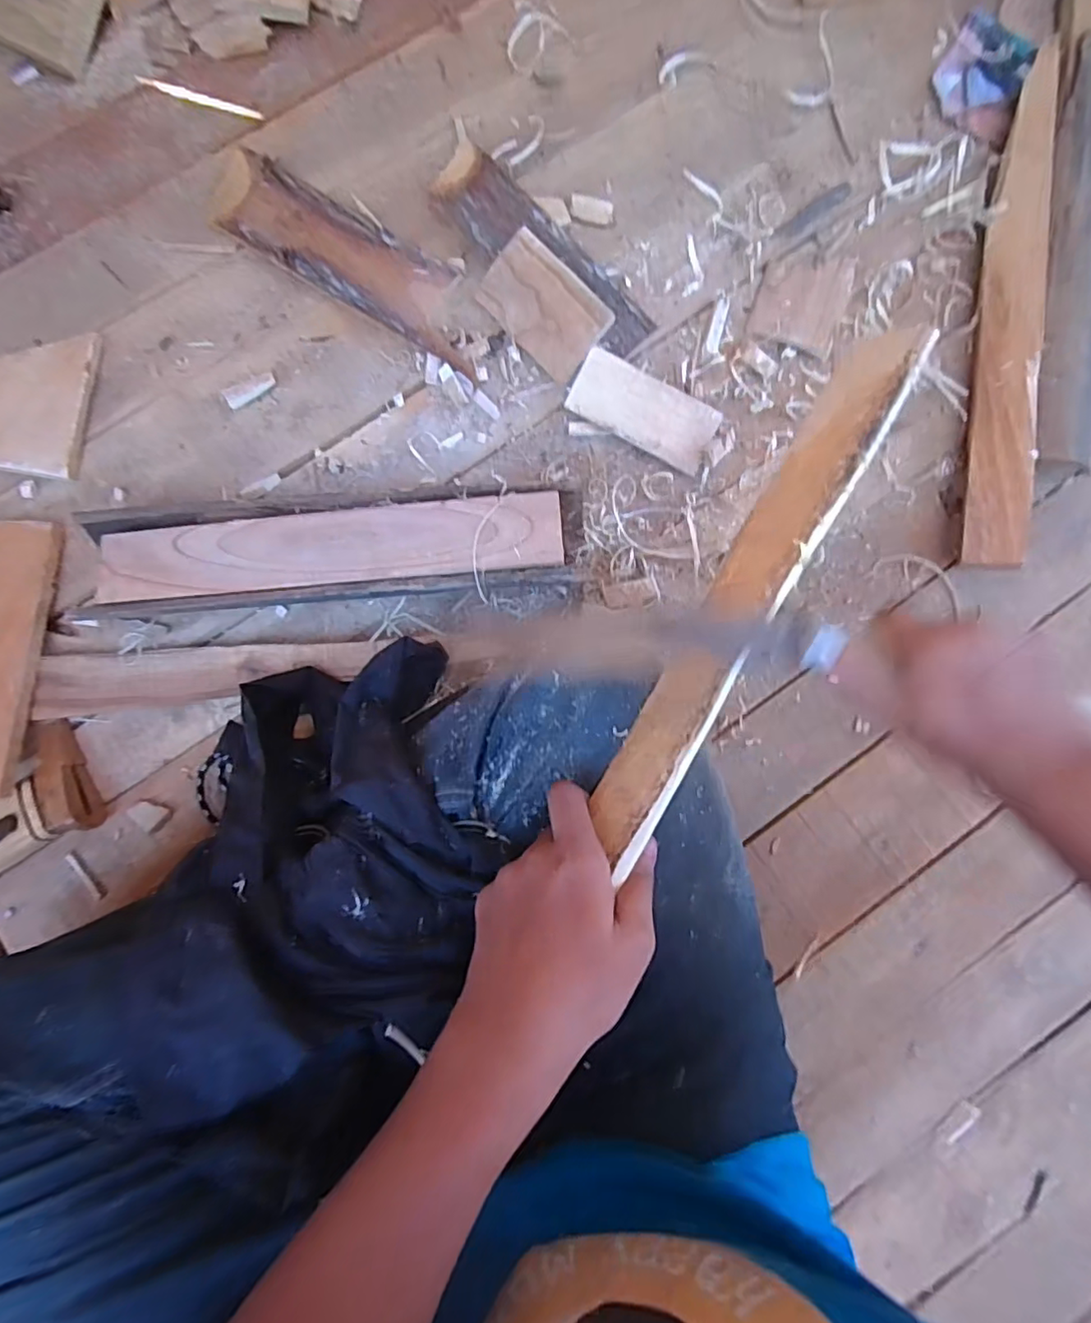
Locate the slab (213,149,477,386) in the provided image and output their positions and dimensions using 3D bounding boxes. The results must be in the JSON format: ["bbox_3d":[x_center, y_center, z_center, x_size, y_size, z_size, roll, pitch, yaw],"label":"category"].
[{"bbox_3d":[-0.179,-0.379,0.549,0.295,0.022,0.079,32,85,2],"label":"slab"}]

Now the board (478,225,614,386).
[{"bbox_3d":[-0.002,-0.328,0.536,0.125,0.008,0.073,48,117,7],"label":"board"}]

